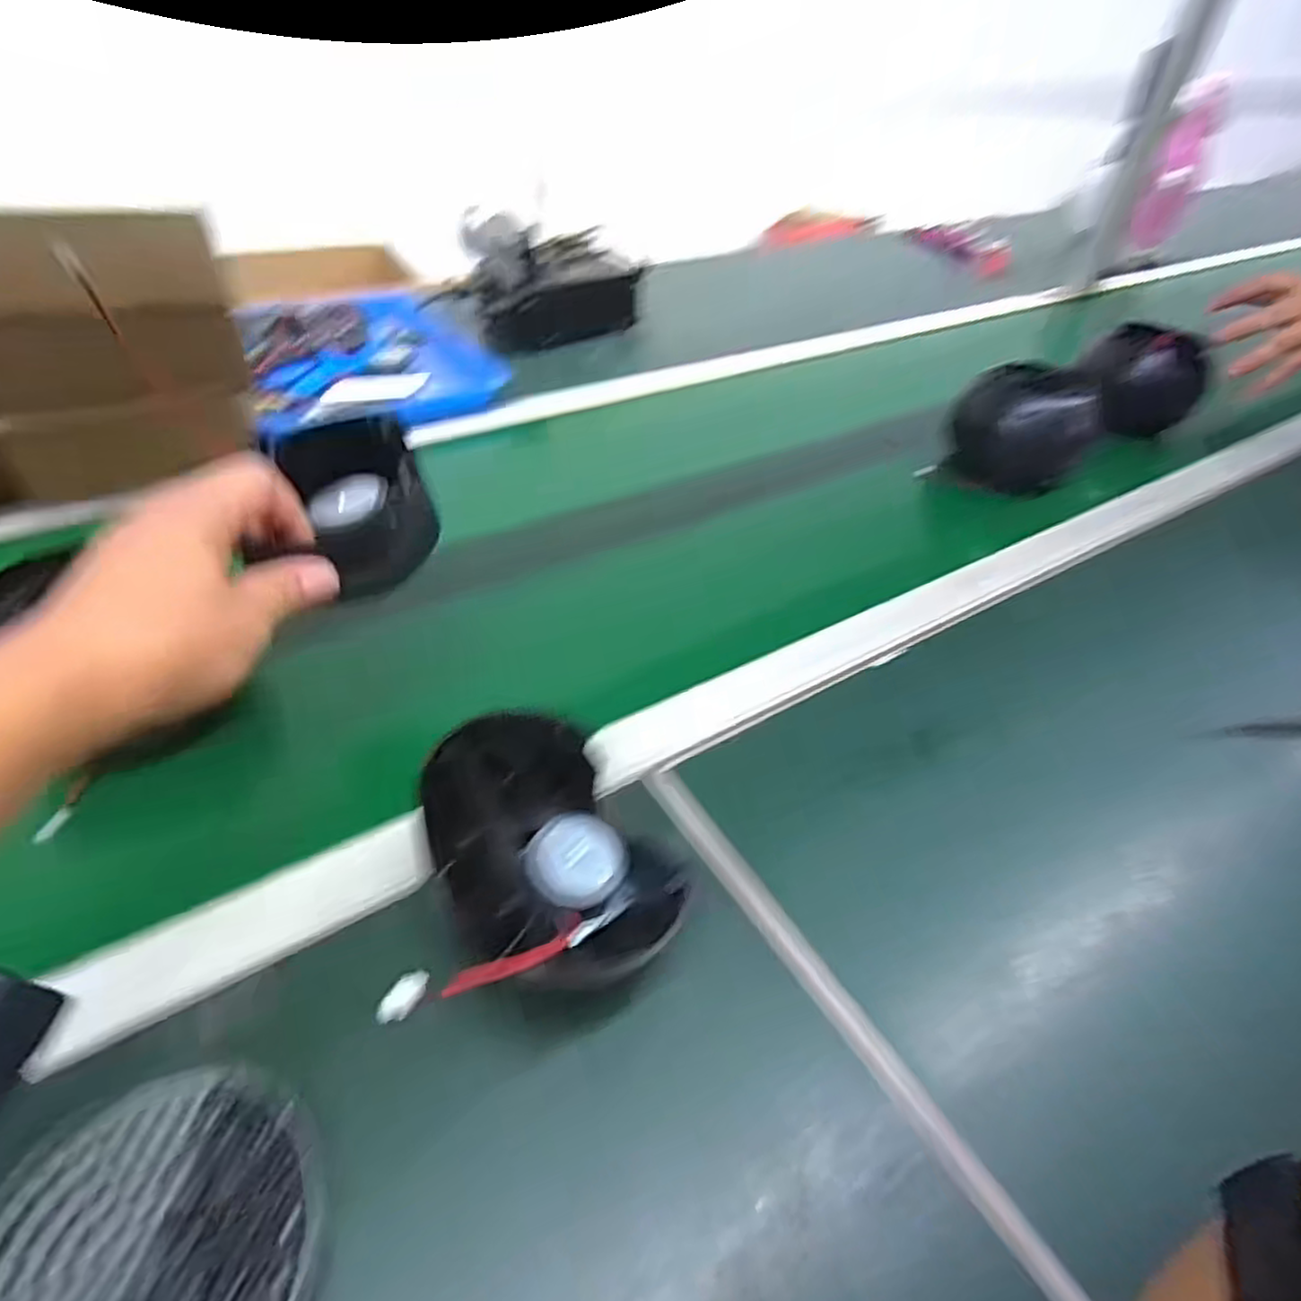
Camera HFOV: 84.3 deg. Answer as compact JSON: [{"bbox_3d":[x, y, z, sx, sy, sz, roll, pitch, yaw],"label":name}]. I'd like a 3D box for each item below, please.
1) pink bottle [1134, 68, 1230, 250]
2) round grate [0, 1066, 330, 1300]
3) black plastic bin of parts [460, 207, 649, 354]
[{"bbox_3d":[0.771,-0.706,1.049,0.071,0.201,0.074,29,49,23],"label":"pink bottle"},{"bbox_3d":[-0.175,0.208,0.245,0.116,0.008,0.113,2,44,-2],"label":"round grate"},{"bbox_3d":[-0.110,-0.447,0.864,0.205,0.124,0.091,-17,49,-21],"label":"black plastic bin of parts"}]

